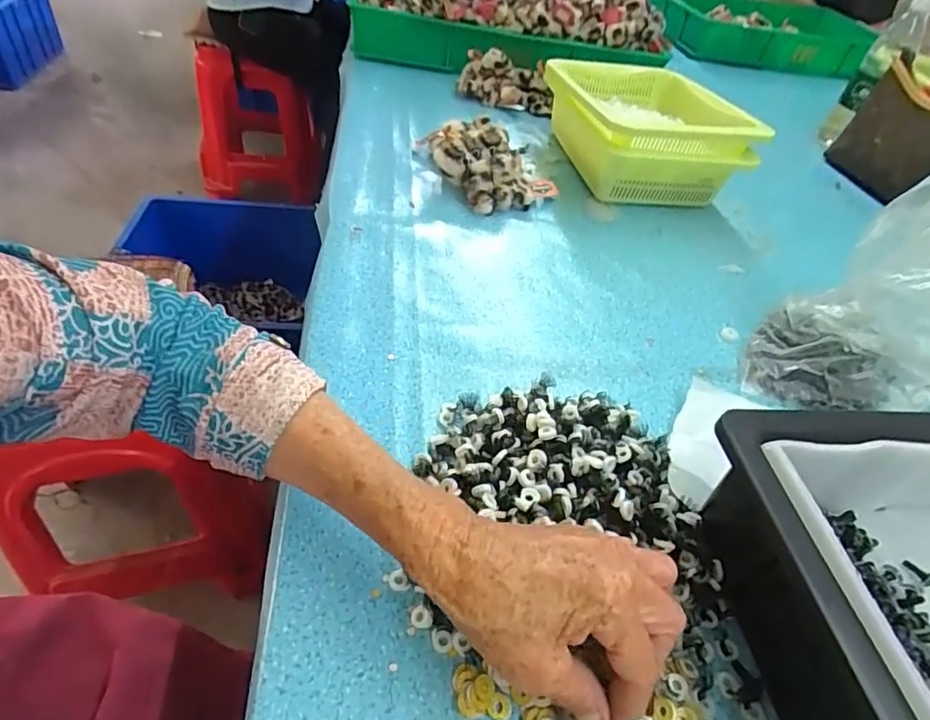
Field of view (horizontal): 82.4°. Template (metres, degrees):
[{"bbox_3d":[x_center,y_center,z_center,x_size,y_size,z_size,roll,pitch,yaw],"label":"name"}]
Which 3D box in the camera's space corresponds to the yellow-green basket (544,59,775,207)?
[{"bbox_3d":[0.232,-0.285,0.692,0.213,0.121,0.249,0,46,-10],"label":"yellow-green basket"}]

